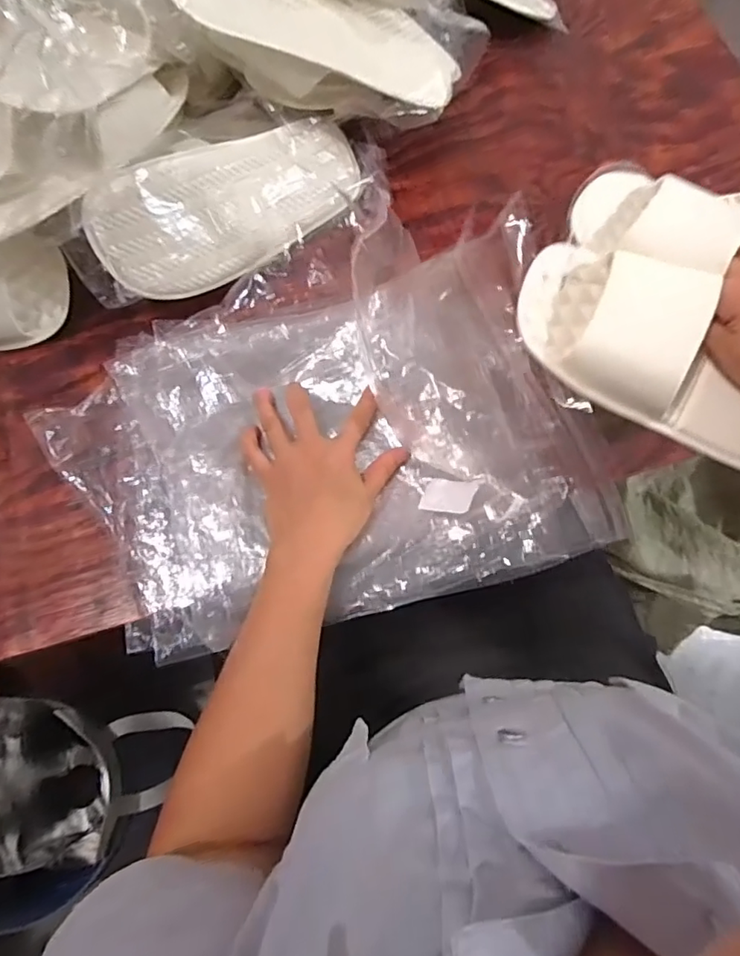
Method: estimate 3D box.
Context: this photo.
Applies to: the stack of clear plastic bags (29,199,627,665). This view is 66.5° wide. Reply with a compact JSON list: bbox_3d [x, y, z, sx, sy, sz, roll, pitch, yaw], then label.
[{"bbox_3d":[-0.028,-0.040,0.488,0.447,0.071,0.313,-14,79,-4],"label":"stack of clear plastic bags"}]

